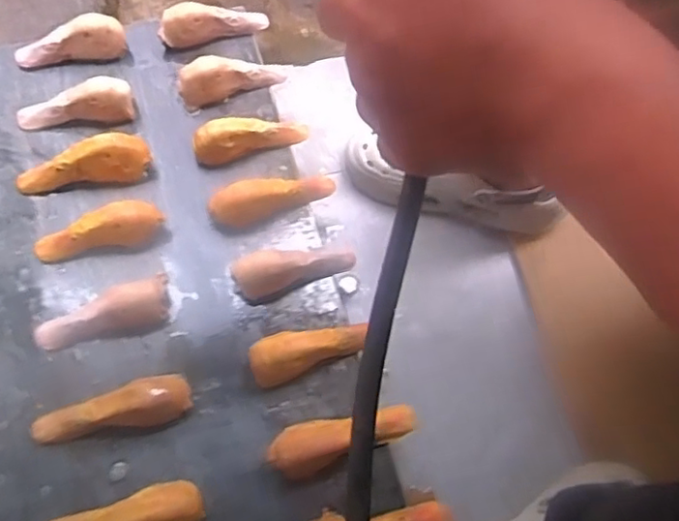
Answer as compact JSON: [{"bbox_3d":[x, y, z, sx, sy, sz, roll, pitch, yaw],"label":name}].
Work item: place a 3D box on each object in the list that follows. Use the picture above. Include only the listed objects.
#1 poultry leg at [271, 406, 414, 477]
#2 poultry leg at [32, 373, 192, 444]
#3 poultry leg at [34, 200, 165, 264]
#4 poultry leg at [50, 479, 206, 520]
[{"bbox_3d":[0.007,0.166,0.569,0.145,0.050,0.045,-9,66,-23],"label":"poultry leg"},{"bbox_3d":[-0.218,0.141,0.575,0.147,0.035,0.046,-8,67,-7],"label":"poultry leg"},{"bbox_3d":[-0.258,-0.032,0.641,0.133,0.048,0.034,-15,68,-10],"label":"poultry leg"},{"bbox_3d":[-0.200,0.230,0.533,0.153,0.043,0.042,-10,67,-8],"label":"poultry leg"}]

